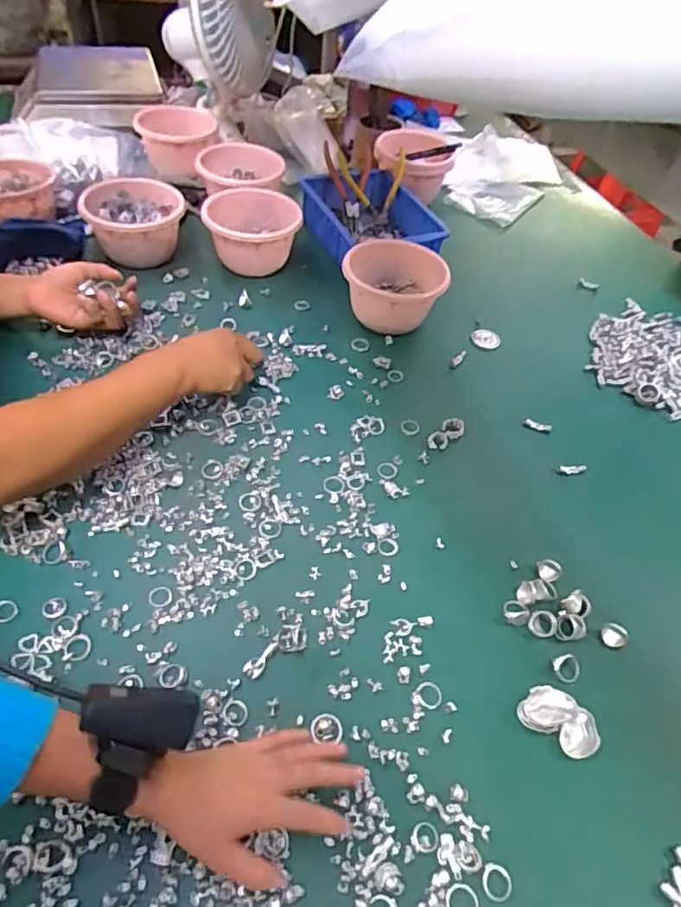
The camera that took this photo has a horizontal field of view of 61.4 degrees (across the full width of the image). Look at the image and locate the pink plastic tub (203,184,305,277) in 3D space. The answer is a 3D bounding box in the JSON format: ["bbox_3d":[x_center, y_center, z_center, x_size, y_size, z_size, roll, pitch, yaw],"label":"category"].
[{"bbox_3d":[-0.141,-0.350,0.919,0.147,0.086,0.143,-7,51,-12],"label":"pink plastic tub"}]

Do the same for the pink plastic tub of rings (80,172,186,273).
[{"bbox_3d":[-0.317,-0.353,0.898,0.147,0.093,0.136,-7,52,-12],"label":"pink plastic tub of rings"}]

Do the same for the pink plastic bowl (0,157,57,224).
[{"bbox_3d":[-0.507,-0.390,0.878,0.135,0.066,0.134,-4,51,-9],"label":"pink plastic bowl"}]

